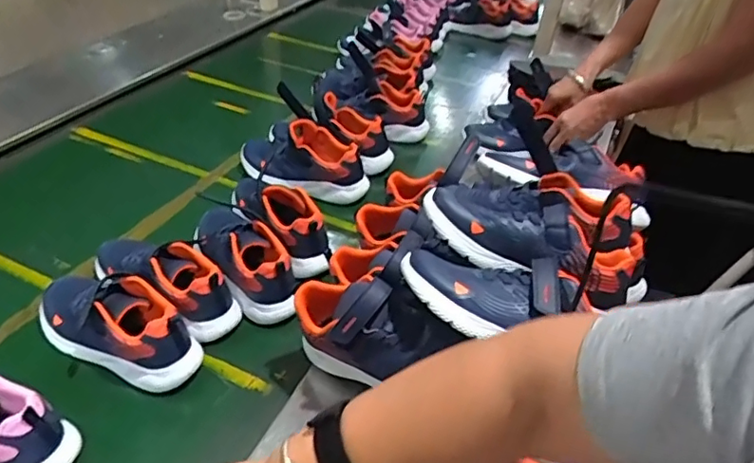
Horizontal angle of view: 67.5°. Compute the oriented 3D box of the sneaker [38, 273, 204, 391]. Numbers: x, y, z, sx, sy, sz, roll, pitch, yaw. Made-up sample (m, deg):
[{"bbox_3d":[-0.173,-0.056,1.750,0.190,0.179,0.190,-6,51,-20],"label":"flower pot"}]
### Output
[{"bbox_3d":[-0.336,0.108,0.718,0.240,0.085,0.091,17,41,18],"label":"sneaker"}]

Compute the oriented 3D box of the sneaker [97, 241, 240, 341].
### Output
[{"bbox_3d":[-0.301,0.059,0.793,0.248,0.085,0.089,22,43,23],"label":"sneaker"}]

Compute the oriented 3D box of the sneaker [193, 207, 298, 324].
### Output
[{"bbox_3d":[-0.196,0.036,0.837,0.095,0.087,0.251,-27,47,-31],"label":"sneaker"}]

